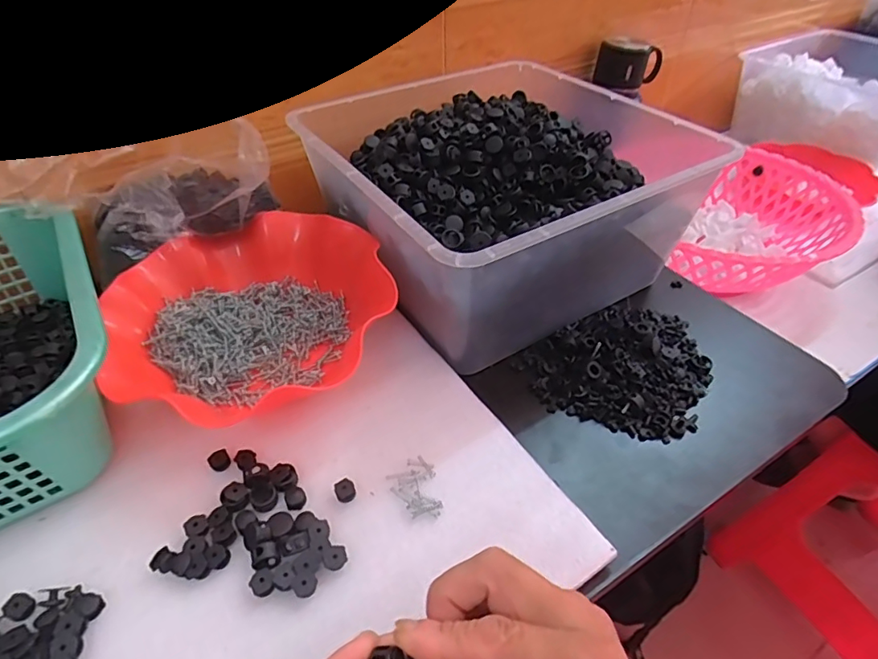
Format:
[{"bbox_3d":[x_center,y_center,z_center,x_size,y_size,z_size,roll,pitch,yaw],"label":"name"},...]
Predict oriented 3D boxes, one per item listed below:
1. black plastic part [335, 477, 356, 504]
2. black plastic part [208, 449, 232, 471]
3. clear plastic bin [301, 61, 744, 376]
[{"bbox_3d":[-0.062,0.107,0.344,0.013,0.008,0.013,0,43,0],"label":"black plastic part"},{"bbox_3d":[-0.153,0.092,0.361,0.013,0.007,0.014,0,43,0],"label":"black plastic part"},{"bbox_3d":[0.055,-0.128,0.499,0.292,0.129,0.296,-23,48,-22],"label":"clear plastic bin"}]

